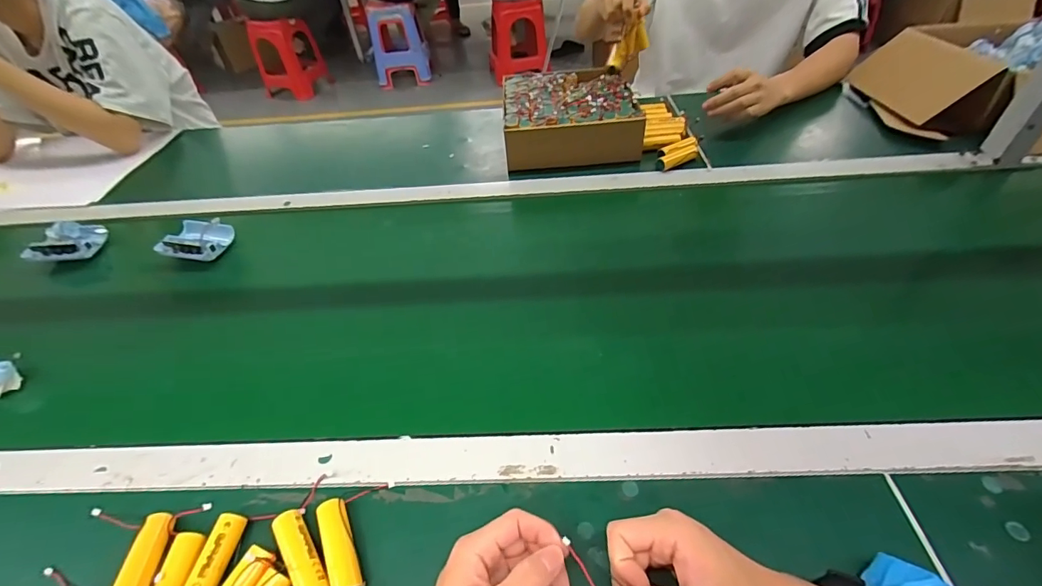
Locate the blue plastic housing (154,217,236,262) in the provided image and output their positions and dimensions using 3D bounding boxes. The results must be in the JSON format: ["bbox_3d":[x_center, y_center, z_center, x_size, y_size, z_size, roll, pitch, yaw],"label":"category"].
[{"bbox_3d":[-0.472,-0.080,0.646,0.073,0.034,0.067,0,47,7],"label":"blue plastic housing"}]

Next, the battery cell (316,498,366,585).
[{"bbox_3d":[-0.142,0.200,0.350,0.021,0.018,0.074,-24,47,-17],"label":"battery cell"}]

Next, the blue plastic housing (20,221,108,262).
[{"bbox_3d":[-0.676,-0.076,0.661,0.072,0.034,0.065,-9,46,-2],"label":"blue plastic housing"}]

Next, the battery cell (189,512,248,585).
[{"bbox_3d":[-0.237,0.208,0.343,0.019,0.014,0.073,-4,45,2],"label":"battery cell"}]

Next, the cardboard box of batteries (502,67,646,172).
[{"bbox_3d":[0.083,-0.318,0.802,0.218,0.084,0.213,-5,46,2],"label":"cardboard box of batteries"}]

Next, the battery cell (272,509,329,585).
[{"bbox_3d":[-0.171,0.204,0.347,0.021,0.014,0.074,-31,50,-23],"label":"battery cell"}]

